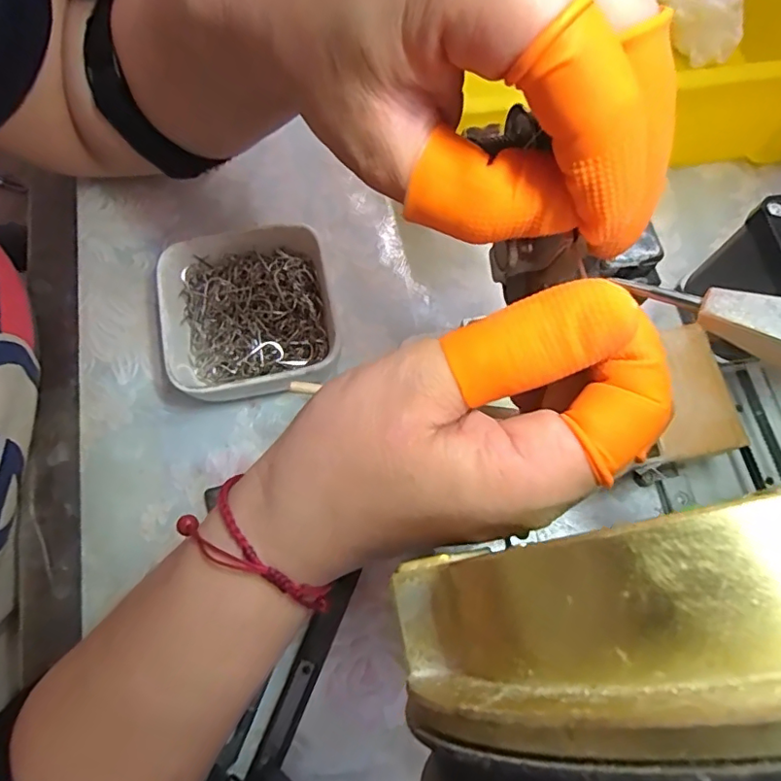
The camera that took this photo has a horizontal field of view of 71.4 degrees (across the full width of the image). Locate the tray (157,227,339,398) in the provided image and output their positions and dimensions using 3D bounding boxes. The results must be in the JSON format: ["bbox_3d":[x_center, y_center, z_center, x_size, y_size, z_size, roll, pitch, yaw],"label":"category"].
[{"bbox_3d":[-0.068,-0.034,0.268,0.078,0.031,0.079,-9,71,-4],"label":"tray"}]

